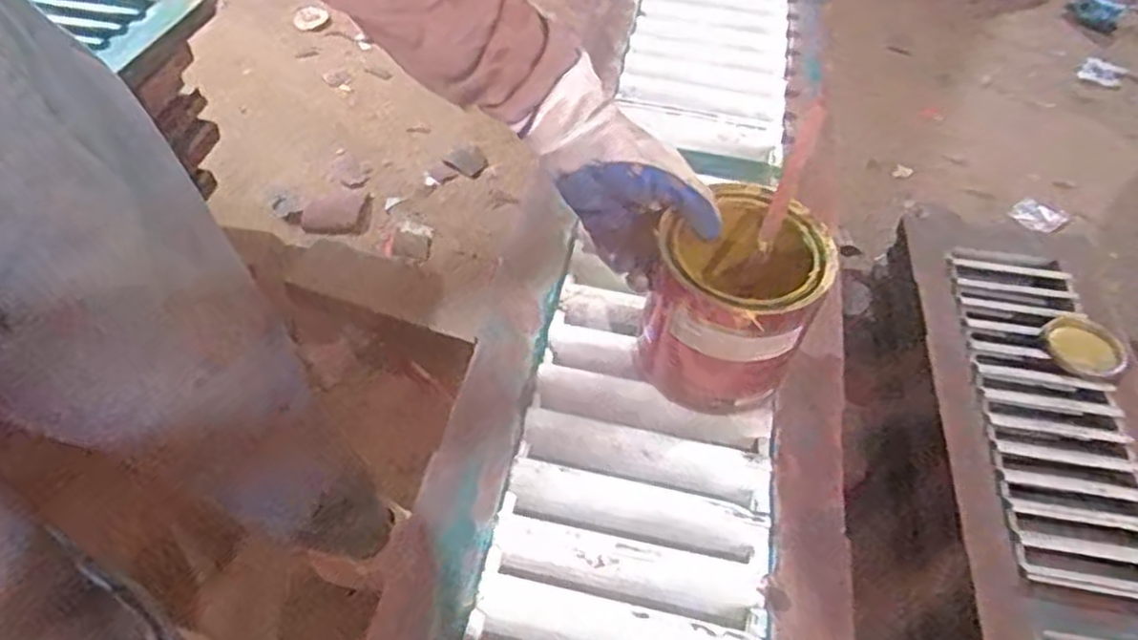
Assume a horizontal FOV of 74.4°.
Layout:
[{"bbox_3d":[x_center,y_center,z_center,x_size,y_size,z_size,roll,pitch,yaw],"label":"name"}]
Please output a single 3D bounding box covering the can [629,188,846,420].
[{"bbox_3d":[0.112,-0.010,0.518,0.106,0.123,0.101,1,50,-2],"label":"can"}]

